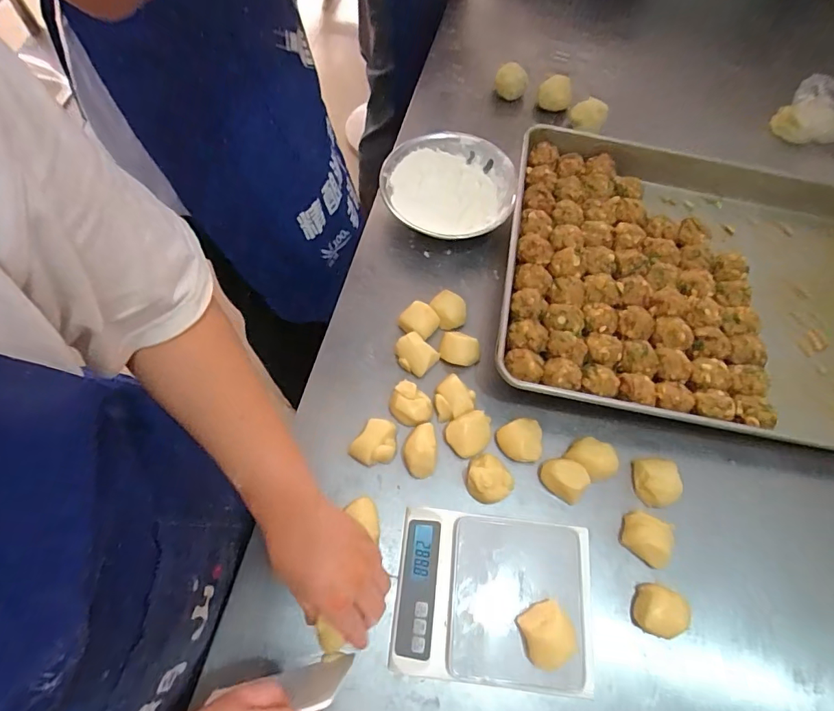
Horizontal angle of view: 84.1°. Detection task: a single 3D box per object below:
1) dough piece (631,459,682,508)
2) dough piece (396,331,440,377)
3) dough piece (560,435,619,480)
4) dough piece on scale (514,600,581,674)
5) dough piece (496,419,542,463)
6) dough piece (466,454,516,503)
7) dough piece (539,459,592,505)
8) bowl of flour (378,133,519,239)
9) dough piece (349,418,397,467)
[{"bbox_3d":[0.261,0.138,0.506,0.042,0.030,0.050,2,64,-2],"label":"dough piece"},{"bbox_3d":[-0.003,-0.001,0.557,0.044,0.025,0.037,42,69,17],"label":"dough piece"},{"bbox_3d":[0.197,0.117,0.516,0.055,0.027,0.040,37,68,15],"label":"dough piece"},{"bbox_3d":[0.114,0.247,0.403,0.039,0.042,0.052,-14,65,-9],"label":"dough piece on scale"},{"bbox_3d":[0.115,0.096,0.524,0.047,0.027,0.044,7,64,1],"label":"dough piece"},{"bbox_3d":[0.078,0.137,0.506,0.045,0.033,0.049,1,64,-2],"label":"dough piece"},{"bbox_3d":[0.161,0.135,0.510,0.052,0.036,0.042,34,67,13],"label":"dough piece"},{"bbox_3d":[0.045,-0.235,0.659,0.179,0.049,0.175,1,64,-2],"label":"bowl of flour"},{"bbox_3d":[-0.044,0.099,0.522,0.047,0.039,0.058,32,67,13],"label":"dough piece"}]

